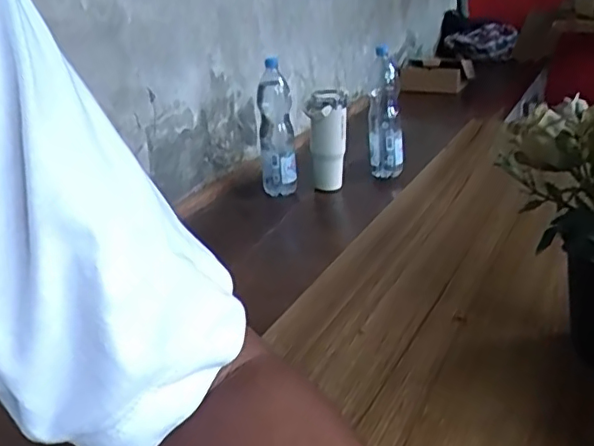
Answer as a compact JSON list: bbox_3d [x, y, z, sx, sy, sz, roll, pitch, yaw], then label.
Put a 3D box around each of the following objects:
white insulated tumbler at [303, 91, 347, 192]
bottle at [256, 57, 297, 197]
[{"bbox_3d":[0.078,-0.210,1.553,0.111,0.268,0.098,-3,3,-33],"label":"white insulated tumbler"},{"bbox_3d":[-0.055,-0.235,1.538,0.087,0.333,0.105,-6,21,0],"label":"bottle"}]

